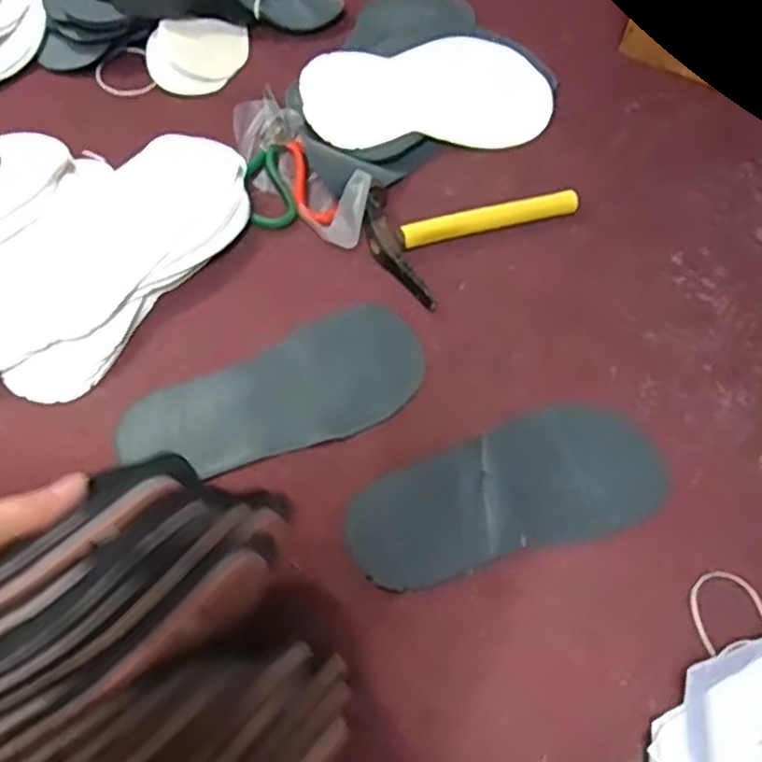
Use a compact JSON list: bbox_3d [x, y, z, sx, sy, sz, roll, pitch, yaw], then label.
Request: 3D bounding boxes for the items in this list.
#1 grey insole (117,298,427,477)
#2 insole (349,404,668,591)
[{"bbox_3d":[-0.075,0.014,0.532,0.233,0.005,0.098,-26,65,-17],"label":"grey insole"},{"bbox_3d":[0.093,0.078,0.509,0.233,0.004,0.102,-12,62,-10],"label":"insole"}]

